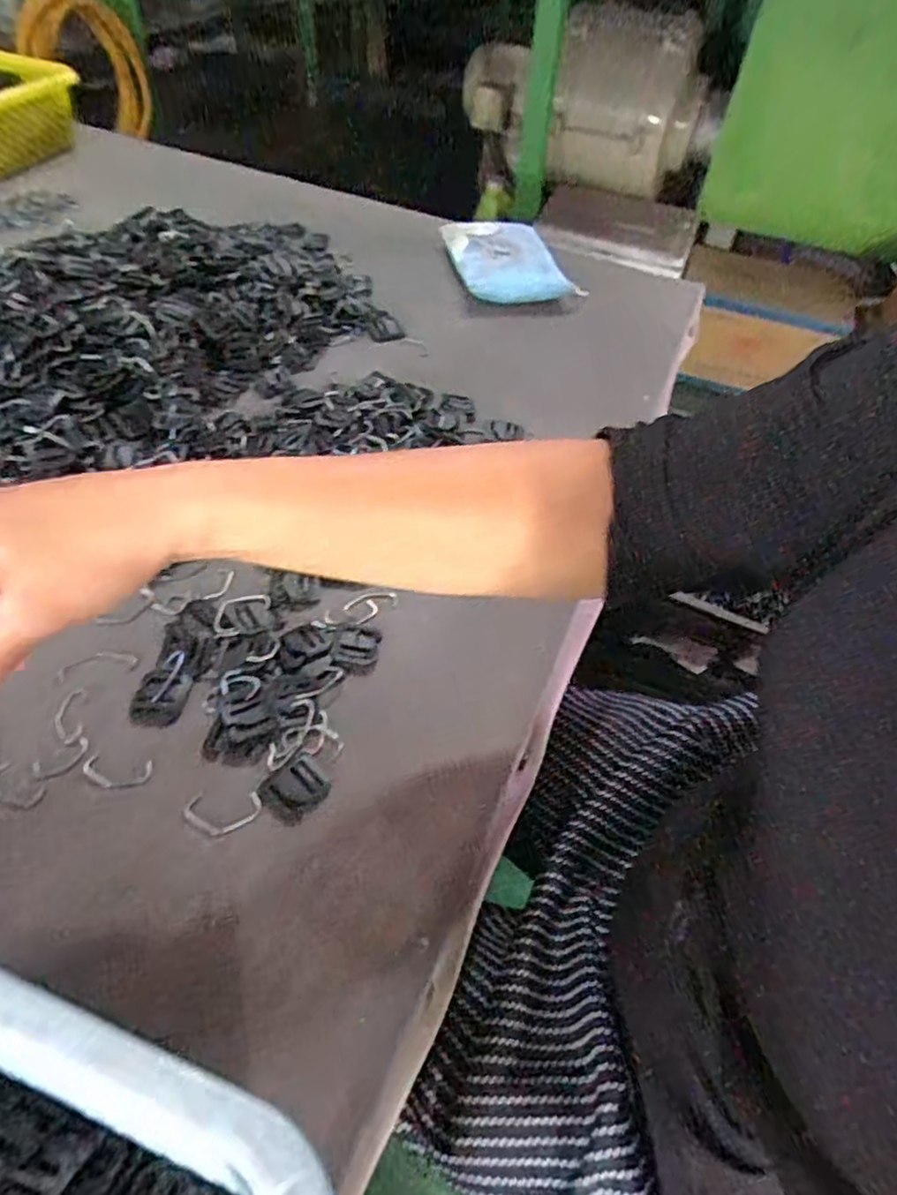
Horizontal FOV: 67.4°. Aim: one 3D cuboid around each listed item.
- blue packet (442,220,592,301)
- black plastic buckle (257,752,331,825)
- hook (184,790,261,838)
[{"bbox_3d":[0.066,-0.389,0.772,0.127,0.023,0.139,-8,54,-11],"label":"blue packet"},{"bbox_3d":[-0.088,0.109,0.386,0.031,0.004,0.037,38,59,22],"label":"black plastic buckle"},{"bbox_3d":[-0.126,0.119,0.373,0.041,0.004,0.025,2,53,-3],"label":"hook"}]

